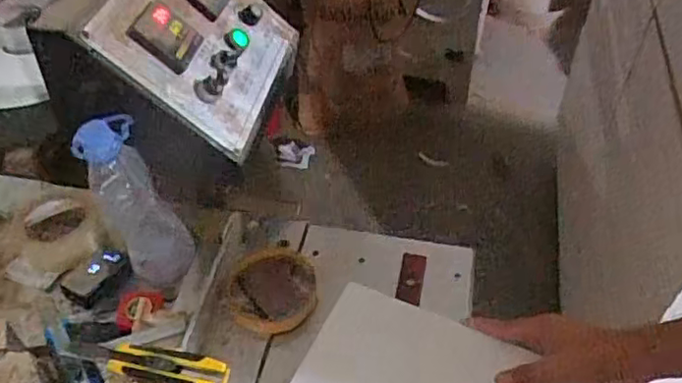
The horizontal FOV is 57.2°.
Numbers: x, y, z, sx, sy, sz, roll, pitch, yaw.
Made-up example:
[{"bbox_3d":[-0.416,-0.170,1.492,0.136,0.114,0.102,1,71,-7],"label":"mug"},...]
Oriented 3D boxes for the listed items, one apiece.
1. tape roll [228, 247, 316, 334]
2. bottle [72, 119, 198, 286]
[{"bbox_3d":[-0.079,0.108,0.735,0.098,0.032,0.107,-1,46,1],"label":"tape roll"},{"bbox_3d":[-0.229,0.008,0.714,0.089,0.212,0.102,-20,49,-17],"label":"bottle"}]

